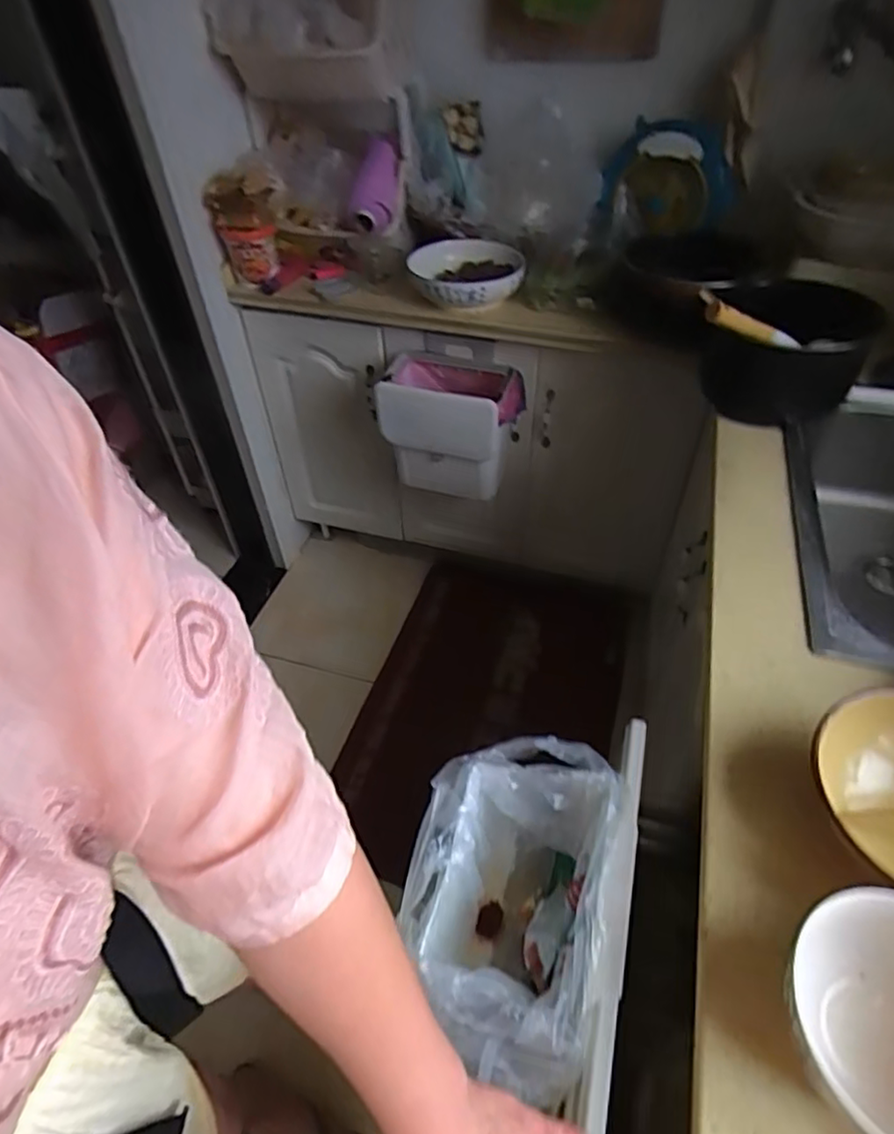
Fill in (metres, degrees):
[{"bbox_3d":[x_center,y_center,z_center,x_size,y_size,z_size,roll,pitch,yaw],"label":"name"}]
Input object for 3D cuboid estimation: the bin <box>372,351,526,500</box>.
[{"bbox_3d":[0.013,-0.284,1.315,0.274,0.262,0.162,13,48,14],"label":"bin"}]

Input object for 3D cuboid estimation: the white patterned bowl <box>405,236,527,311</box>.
[{"bbox_3d":[0.036,-0.568,1.216,0.226,0.066,0.205,0,47,3],"label":"white patterned bowl"}]

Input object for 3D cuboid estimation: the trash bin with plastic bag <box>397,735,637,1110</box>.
[{"bbox_3d":[0.069,0.333,0.626,0.193,0.181,0.288,7,47,10],"label":"trash bin with plastic bag"}]

